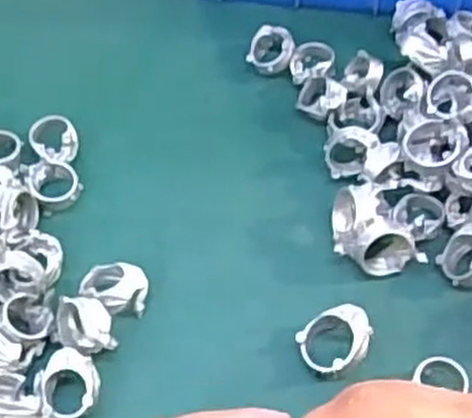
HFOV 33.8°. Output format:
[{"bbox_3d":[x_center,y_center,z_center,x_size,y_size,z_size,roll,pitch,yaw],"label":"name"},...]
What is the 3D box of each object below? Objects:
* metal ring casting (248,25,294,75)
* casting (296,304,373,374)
[{"bbox_3d":[0.020,-0.088,0.440,0.025,0.018,0.027,0,59,-1],"label":"metal ring casting"},{"bbox_3d":[0.044,0.057,0.335,0.031,0.015,0.026,-27,60,-18],"label":"casting"}]

